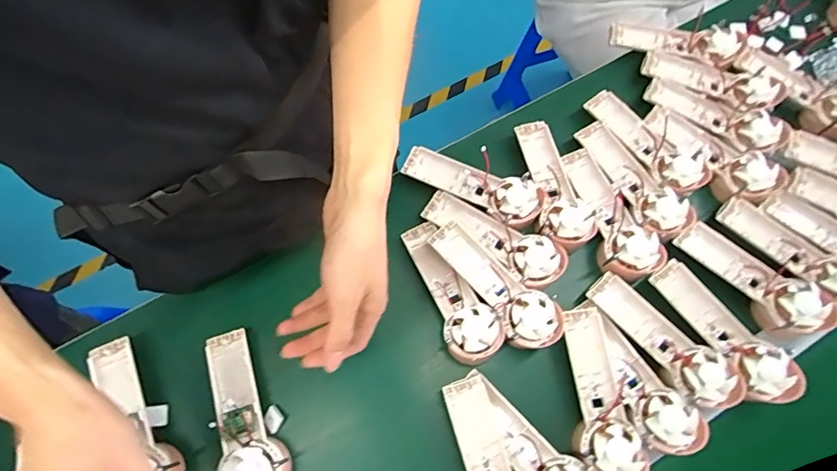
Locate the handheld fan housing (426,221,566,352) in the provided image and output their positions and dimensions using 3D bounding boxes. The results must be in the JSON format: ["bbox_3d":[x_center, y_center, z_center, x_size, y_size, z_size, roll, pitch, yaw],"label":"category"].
[{"bbox_3d":[0.086,0.053,0.523,0.059,0.017,0.171,-40,76,-14],"label":"handheld fan housing"}]

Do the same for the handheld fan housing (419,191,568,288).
[{"bbox_3d":[0.085,0.005,0.548,0.174,0.026,0.057,29,72,9],"label":"handheld fan housing"}]

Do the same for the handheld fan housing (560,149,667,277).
[{"bbox_3d":[0.226,-0.029,0.561,0.061,0.029,0.171,-21,72,-8],"label":"handheld fan housing"}]

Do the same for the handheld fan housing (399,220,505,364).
[{"bbox_3d":[0.030,0.061,0.526,0.063,0.042,0.172,-30,73,-11],"label":"handheld fan housing"}]

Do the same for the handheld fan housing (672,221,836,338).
[{"bbox_3d":[0.389,0.044,0.540,0.063,0.039,0.175,-40,76,-14],"label":"handheld fan housing"}]

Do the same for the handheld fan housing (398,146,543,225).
[{"bbox_3d":[0.065,-0.066,0.566,0.175,0.023,0.053,29,72,9],"label":"handheld fan housing"}]

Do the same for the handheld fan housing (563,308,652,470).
[{"bbox_3d":[0.185,0.165,0.486,0.062,0.023,0.171,-9,71,-4],"label":"handheld fan housing"}]

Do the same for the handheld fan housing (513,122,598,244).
[{"bbox_3d":[0.165,-0.067,0.573,0.059,0.026,0.168,-8,71,-4],"label":"handheld fan housing"}]

